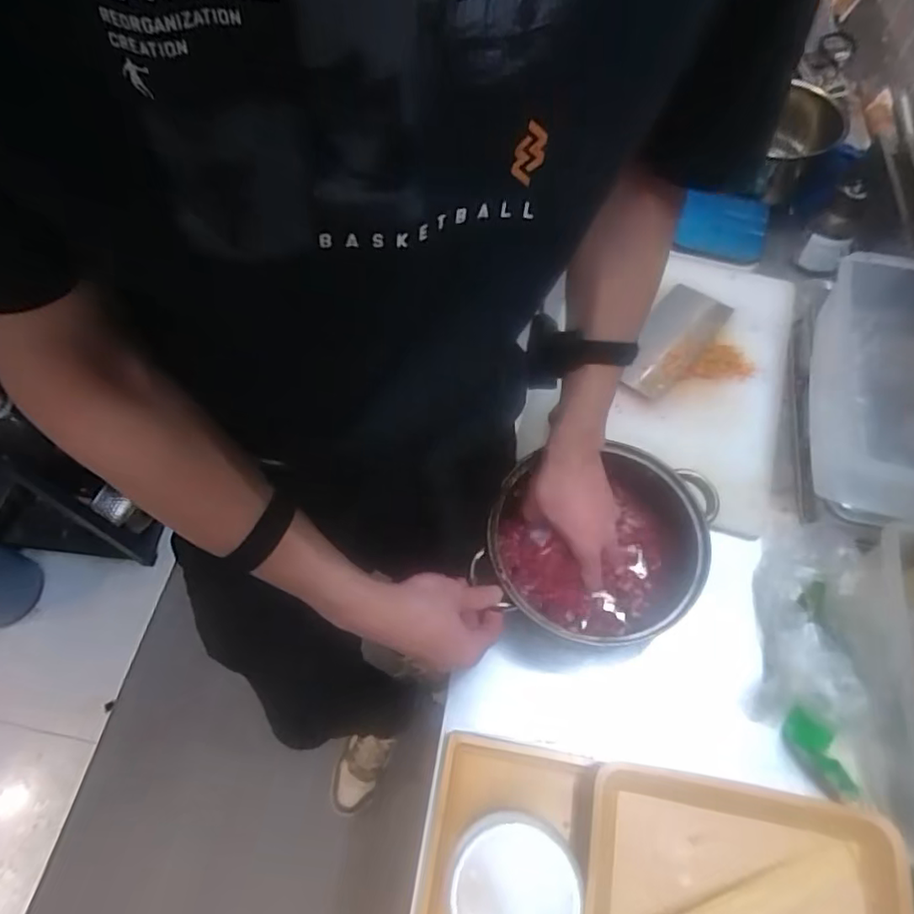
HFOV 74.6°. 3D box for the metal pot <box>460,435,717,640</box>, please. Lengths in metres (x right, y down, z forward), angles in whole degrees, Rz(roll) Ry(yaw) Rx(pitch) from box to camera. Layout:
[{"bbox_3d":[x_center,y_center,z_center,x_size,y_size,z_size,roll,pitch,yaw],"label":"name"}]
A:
[{"bbox_3d":[0.139,0.097,0.627,0.210,0.101,0.197,-1,61,2],"label":"metal pot"}]

